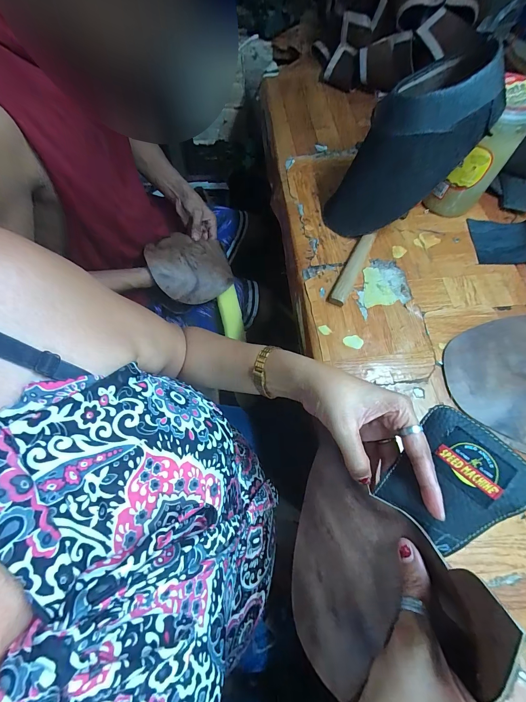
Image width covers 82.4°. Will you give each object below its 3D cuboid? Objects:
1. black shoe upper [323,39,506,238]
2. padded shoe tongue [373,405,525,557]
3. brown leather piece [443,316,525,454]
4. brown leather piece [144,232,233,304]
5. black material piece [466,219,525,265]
[{"bbox_3d":[0.208,-0.297,0.454,0.131,0.271,0.119,28,39,-12],"label":"black shoe upper"},{"bbox_3d":[0.157,0.107,0.243,0.085,0.012,0.098,38,93,27],"label":"padded shoe tongue"},{"bbox_3d":[0.347,0.042,0.391,0.200,0.022,0.194,-2,65,-1],"label":"brown leather piece"},{"bbox_3d":[-0.158,-0.192,0.652,0.162,0.066,0.168,-14,66,-7],"label":"brown leather piece"},{"bbox_3d":[0.412,-0.186,0.501,0.111,0.014,0.094,3,65,1],"label":"black material piece"}]

